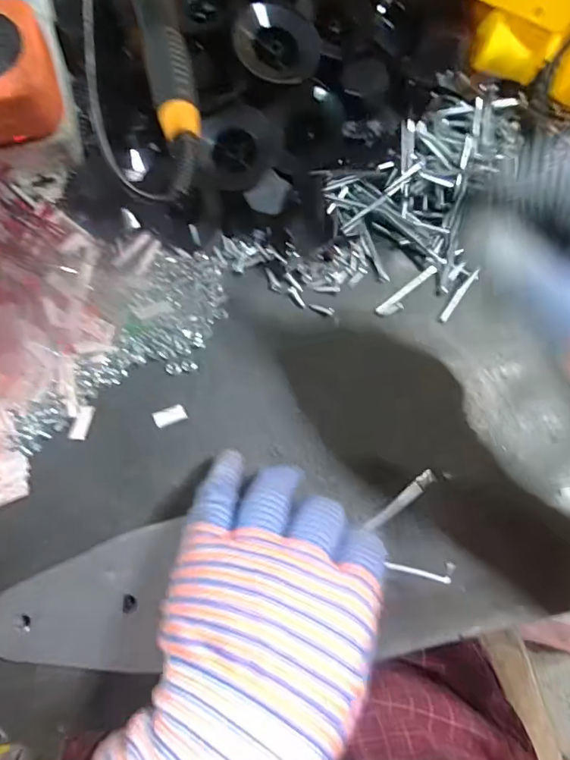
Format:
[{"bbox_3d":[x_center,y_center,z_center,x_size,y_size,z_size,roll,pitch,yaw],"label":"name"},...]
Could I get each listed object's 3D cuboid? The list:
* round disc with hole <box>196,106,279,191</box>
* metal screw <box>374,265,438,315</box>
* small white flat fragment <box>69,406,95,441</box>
[{"bbox_3d":[-0.027,-0.131,0.286,0.044,0.006,0.049,5,86,-4],"label":"round disc with hole"},{"bbox_3d":[0.075,-0.053,0.307,0.044,0.004,0.010,-38,83,-11],"label":"metal screw"},{"bbox_3d":[-0.110,0.024,0.275,0.008,0.004,0.019,21,77,0],"label":"small white flat fragment"}]

